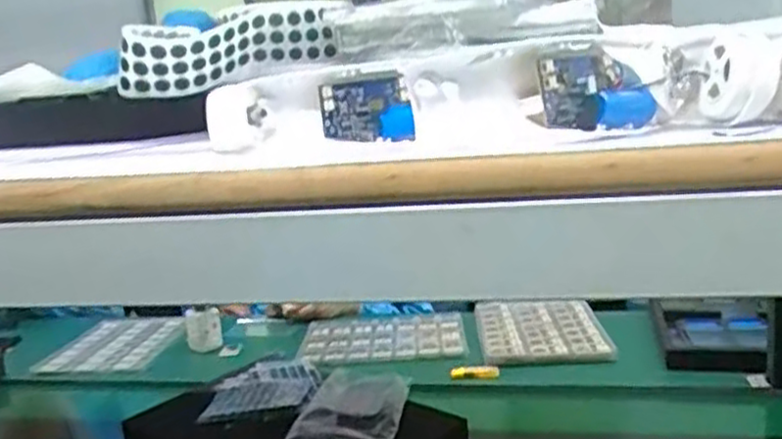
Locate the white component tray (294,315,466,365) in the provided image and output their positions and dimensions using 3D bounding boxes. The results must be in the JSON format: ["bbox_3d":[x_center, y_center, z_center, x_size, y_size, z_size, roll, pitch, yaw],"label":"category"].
[{"bbox_3d":[-0.013,0.229,1.485,0.315,0.018,0.275,-3,11,3],"label":"white component tray"}]

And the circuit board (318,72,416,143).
[{"bbox_3d":[-0.014,-0.067,0.452,0.054,0.038,0.017,-2,12,8],"label":"circuit board"}]

